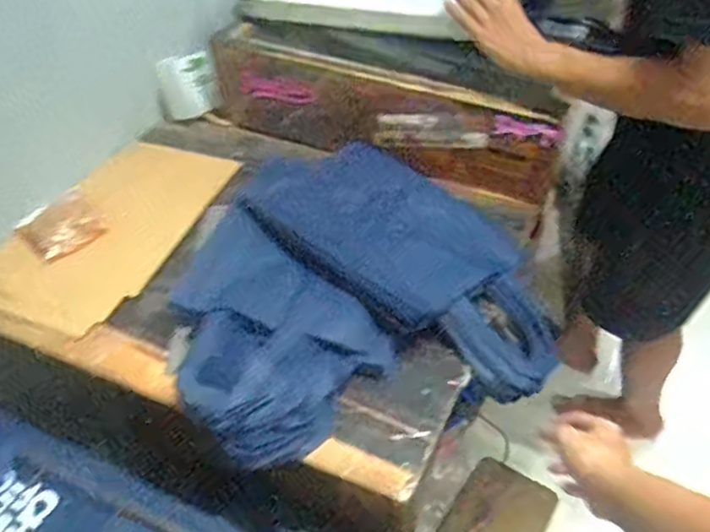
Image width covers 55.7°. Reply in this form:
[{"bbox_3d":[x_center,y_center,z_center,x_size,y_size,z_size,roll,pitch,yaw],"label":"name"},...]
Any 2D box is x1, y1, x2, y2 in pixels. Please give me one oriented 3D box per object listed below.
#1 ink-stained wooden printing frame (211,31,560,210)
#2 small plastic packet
[{"bbox_3d":[0.028,-0.248,1.087,0.589,0.172,0.060,21,41,20],"label":"ink-stained wooden printing frame"},{"bbox_3d":[-0.441,-0.061,1.009,0.109,0.009,0.116,-31,60,-25],"label":"small plastic packet"}]

